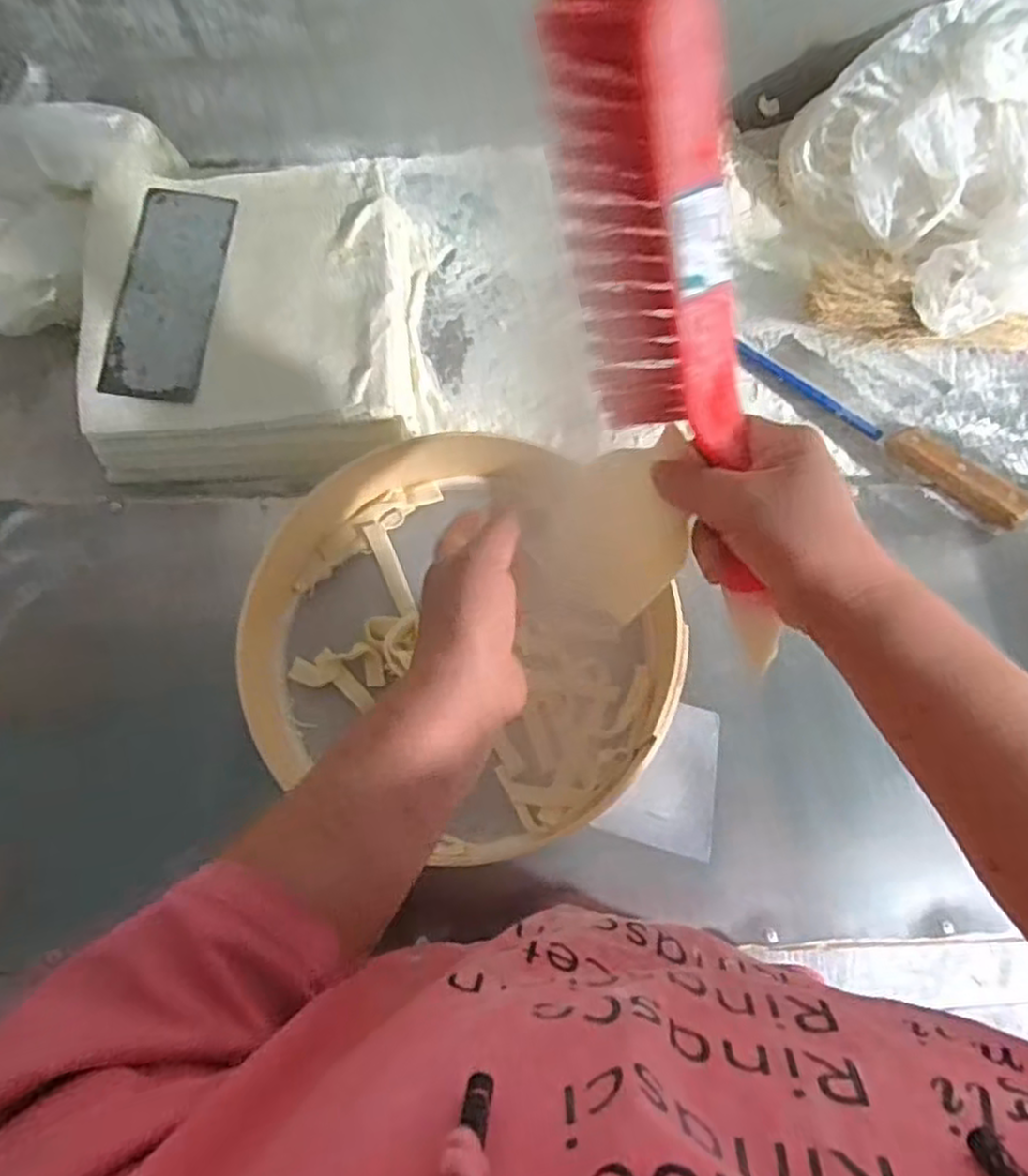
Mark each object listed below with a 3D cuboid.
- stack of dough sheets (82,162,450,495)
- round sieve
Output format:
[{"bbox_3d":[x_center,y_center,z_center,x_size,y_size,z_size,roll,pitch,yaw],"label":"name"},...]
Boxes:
[{"bbox_3d":[-0.205,-0.233,0.612,0.264,0.086,0.288,-3,74,-3],"label":"stack of dough sheets"},{"bbox_3d":[-0.040,0.043,0.504,0.281,0.079,0.252,44,77,10],"label":"round sieve"}]

